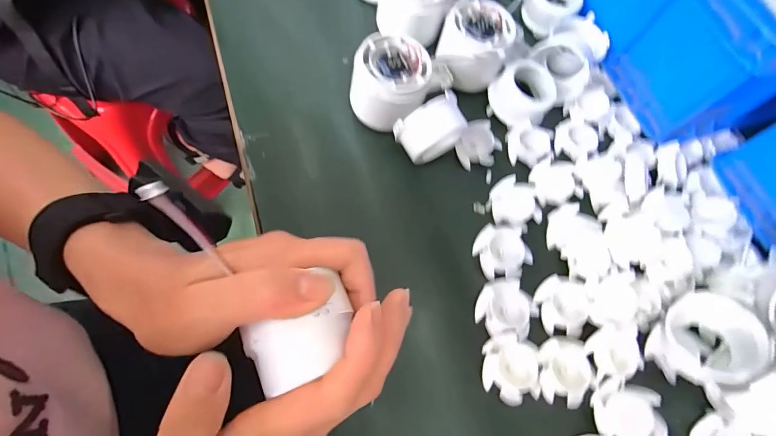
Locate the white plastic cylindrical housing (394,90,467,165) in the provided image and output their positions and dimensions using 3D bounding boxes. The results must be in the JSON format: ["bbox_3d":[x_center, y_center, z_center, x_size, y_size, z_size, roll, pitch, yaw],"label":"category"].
[{"bbox_3d":[0.032,-0.063,0.302,0.048,0.055,0.026,-17,71,-14],"label":"white plastic cylindrical housing"}]

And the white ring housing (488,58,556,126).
[{"bbox_3d":[0.117,-0.108,0.341,0.051,0.022,0.047,1,68,-2],"label":"white ring housing"}]

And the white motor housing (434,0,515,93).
[{"bbox_3d":[0.073,-0.145,0.339,0.059,0.044,0.066,17,67,0],"label":"white motor housing"}]

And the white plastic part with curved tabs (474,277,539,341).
[{"bbox_3d":[0.083,0.064,0.276,0.039,0.008,0.041,3,67,-7],"label":"white plastic part with curved tabs"}]

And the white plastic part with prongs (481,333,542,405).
[{"bbox_3d":[0.082,0.101,0.263,0.035,0.010,0.041,8,67,-4],"label":"white plastic part with prongs"}]

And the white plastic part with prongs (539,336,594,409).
[{"bbox_3d":[0.119,0.103,0.267,0.034,0.012,0.042,-3,68,-9],"label":"white plastic part with prongs"}]

